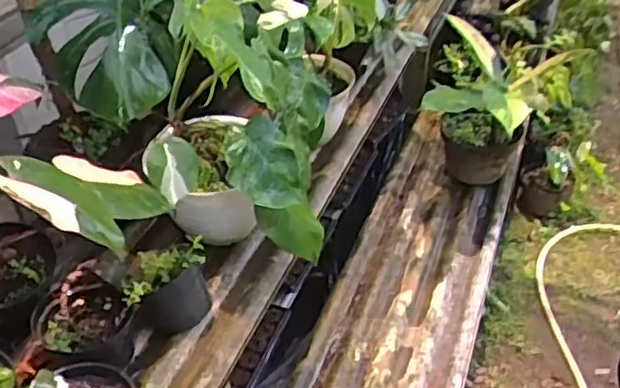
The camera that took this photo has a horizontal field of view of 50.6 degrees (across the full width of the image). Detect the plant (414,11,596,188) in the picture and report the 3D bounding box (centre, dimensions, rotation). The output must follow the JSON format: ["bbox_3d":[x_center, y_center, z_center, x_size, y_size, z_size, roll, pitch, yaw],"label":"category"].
[{"bbox_3d":[0.484,-0.222,1.764,0.285,0.350,0.366,14,41,17],"label":"plant"}]

